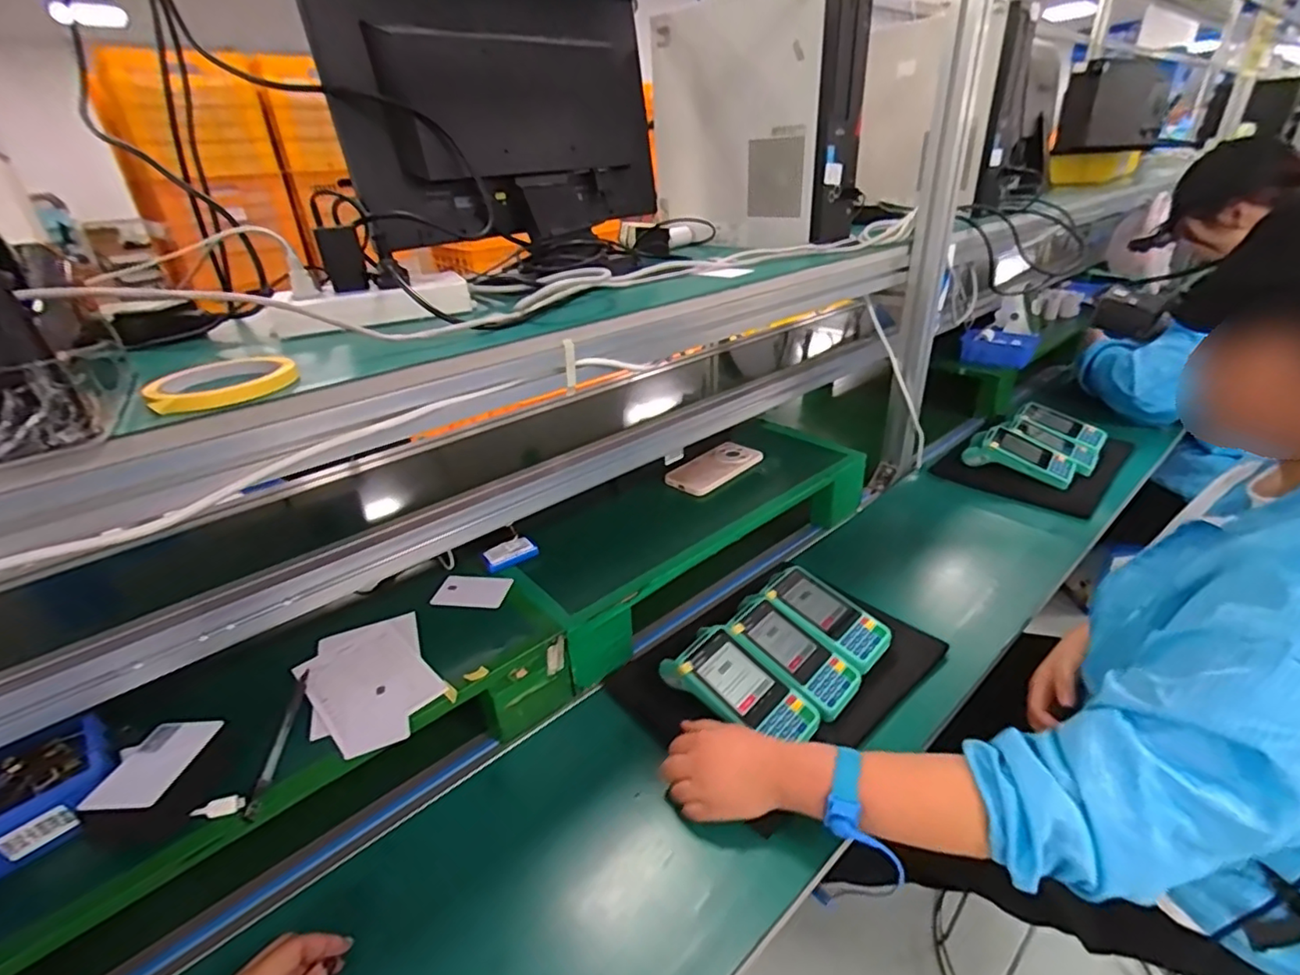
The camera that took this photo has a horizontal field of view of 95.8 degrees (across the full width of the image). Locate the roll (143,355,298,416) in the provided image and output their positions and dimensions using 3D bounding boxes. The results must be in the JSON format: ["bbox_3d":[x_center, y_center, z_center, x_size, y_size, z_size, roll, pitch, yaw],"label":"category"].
[{"bbox_3d":[-0.323,-0.081,0.439,0.107,0.012,0.092,23,38,37],"label":"roll"}]

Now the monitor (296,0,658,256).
[{"bbox_3d":[-0.174,-0.468,0.730,0.436,0.295,0.108,-30,24,-36],"label":"monitor"}]

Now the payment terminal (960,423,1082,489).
[{"bbox_3d":[0.669,-0.060,1.064,0.173,0.061,0.090,15,34,28],"label":"payment terminal"}]

